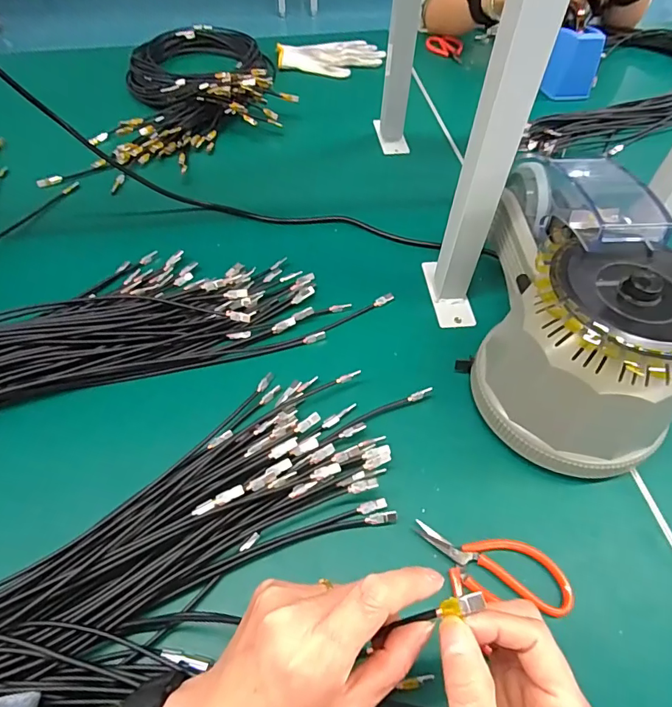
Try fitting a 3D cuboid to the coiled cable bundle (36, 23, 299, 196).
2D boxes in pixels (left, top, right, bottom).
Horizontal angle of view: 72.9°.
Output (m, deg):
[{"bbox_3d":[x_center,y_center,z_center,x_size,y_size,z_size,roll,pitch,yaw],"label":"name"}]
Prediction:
[{"bbox_3d":[-0.228,-0.438,0.738,0.304,0.059,0.491,8,55,5],"label":"coiled cable bundle"}]

